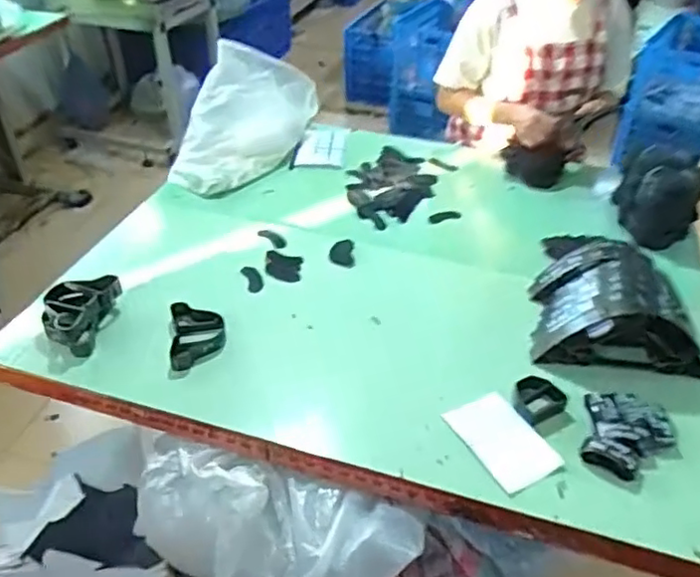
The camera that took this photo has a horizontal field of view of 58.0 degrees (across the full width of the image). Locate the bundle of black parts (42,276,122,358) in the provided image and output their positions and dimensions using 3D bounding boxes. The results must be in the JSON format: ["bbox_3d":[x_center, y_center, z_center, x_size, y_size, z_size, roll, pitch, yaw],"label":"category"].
[{"bbox_3d":[-0.448,0.039,1.049,0.093,0.073,0.135,10,45,17],"label":"bundle of black parts"}]

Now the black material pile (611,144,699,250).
[{"bbox_3d":[0.662,-0.204,1.353,0.136,0.163,0.169,-3,42,4],"label":"black material pile"}]

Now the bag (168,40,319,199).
[{"bbox_3d":[-0.250,-0.417,1.488,0.428,0.239,0.200,-34,49,-27],"label":"bag"}]

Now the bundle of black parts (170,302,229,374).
[{"bbox_3d":[-0.253,0.076,1.051,0.087,0.024,0.137,-9,42,-3],"label":"bundle of black parts"}]

